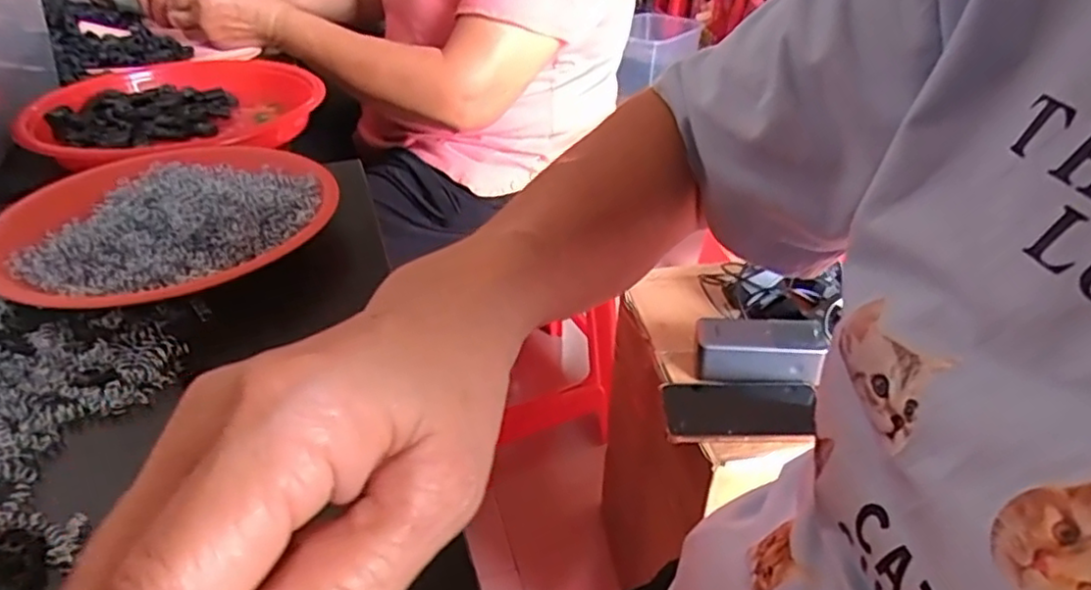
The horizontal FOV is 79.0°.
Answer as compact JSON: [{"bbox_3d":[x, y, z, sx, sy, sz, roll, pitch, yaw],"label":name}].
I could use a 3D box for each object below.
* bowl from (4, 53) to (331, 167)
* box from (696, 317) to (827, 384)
[{"bbox_3d":[-0.322,-0.169,0.594,0.226,0.047,0.234,-4,38,3],"label":"bowl"},{"bbox_3d":[0.223,0.056,0.696,0.126,0.044,0.062,7,35,8],"label":"box"}]

